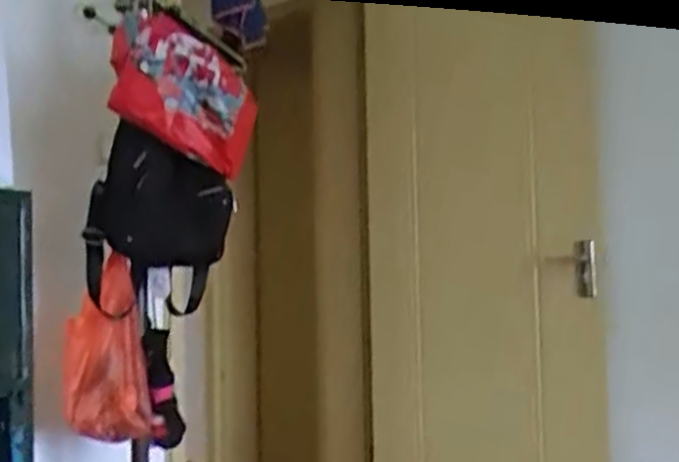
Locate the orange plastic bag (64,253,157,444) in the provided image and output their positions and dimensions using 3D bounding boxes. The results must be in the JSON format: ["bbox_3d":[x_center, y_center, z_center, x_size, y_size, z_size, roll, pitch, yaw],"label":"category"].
[{"bbox_3d":[-0.450,0.233,1.483,0.134,0.338,0.102,-2,-3,22],"label":"orange plastic bag"}]

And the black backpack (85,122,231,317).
[{"bbox_3d":[-0.346,-0.006,1.448,0.261,0.372,0.127,22,25,-10],"label":"black backpack"}]

